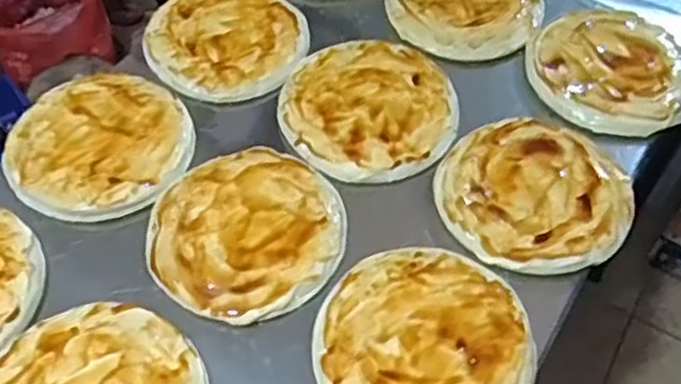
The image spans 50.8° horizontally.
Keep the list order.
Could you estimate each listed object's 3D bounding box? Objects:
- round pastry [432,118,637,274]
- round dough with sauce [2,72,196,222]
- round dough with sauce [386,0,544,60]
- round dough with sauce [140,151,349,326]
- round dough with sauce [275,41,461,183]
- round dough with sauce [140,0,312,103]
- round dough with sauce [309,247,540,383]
[{"bbox_3d":[0.205,-0.002,0.760,0.195,0.013,0.189,1,56,-2],"label":"round pastry"},{"bbox_3d":[-0.267,-0.054,0.794,0.188,0.015,0.185,0,53,-1],"label":"round dough with sauce"},{"bbox_3d":[0.164,-0.254,0.945,0.194,0.011,0.191,0,53,-1],"label":"round dough with sauce"},{"bbox_3d":[-0.095,0.034,0.730,0.193,0.012,0.194,0,53,-1],"label":"round dough with sauce"},{"bbox_3d":[0.032,-0.102,0.842,0.199,0.015,0.205,0,53,-1],"label":"round dough with sauce"},{"bbox_3d":[-0.143,-0.194,0.902,0.194,0.015,0.187,0,53,-1],"label":"round dough with sauce"},{"bbox_3d":[0.076,0.138,0.655,0.193,0.018,0.196,0,53,-1],"label":"round dough with sauce"}]

